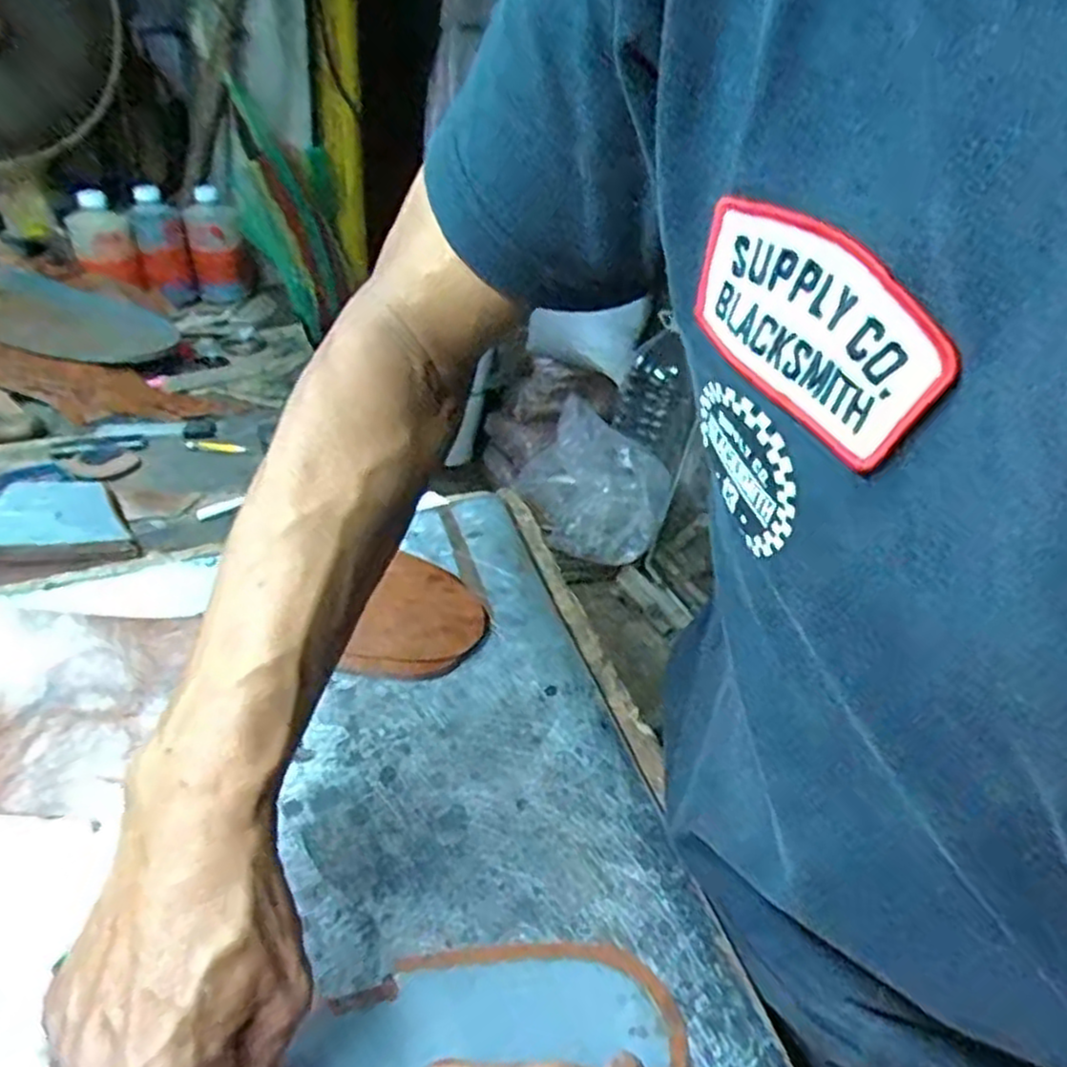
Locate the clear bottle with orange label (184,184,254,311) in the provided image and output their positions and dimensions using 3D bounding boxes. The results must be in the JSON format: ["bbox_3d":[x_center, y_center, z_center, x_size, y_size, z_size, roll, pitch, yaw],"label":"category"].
[{"bbox_3d":[-0.451,-0.410,1.087,0.082,0.138,0.069,-9,38,-21],"label":"clear bottle with orange label"}]

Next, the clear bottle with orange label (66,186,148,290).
[{"bbox_3d":[-0.567,-0.378,1.005,0.073,0.130,0.080,-16,41,-29],"label":"clear bottle with orange label"}]

